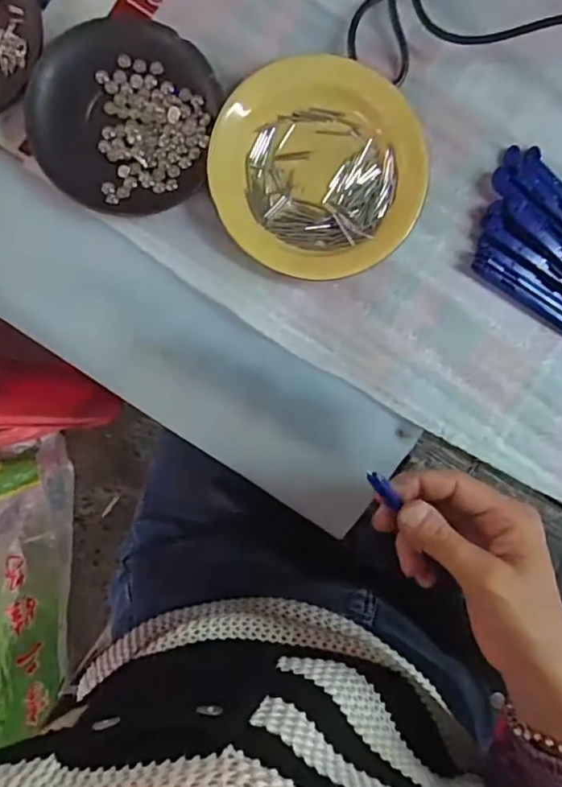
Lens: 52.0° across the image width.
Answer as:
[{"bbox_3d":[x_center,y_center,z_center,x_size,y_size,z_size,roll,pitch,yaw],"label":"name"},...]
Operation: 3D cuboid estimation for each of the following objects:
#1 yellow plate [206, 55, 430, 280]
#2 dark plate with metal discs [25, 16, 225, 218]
[{"bbox_3d":[0.025,-0.140,0.354,0.130,0.029,0.129,0,93,-5],"label":"yellow plate"},{"bbox_3d":[-0.097,-0.172,0.358,0.111,0.010,0.114,0,93,-5],"label":"dark plate with metal discs"}]

